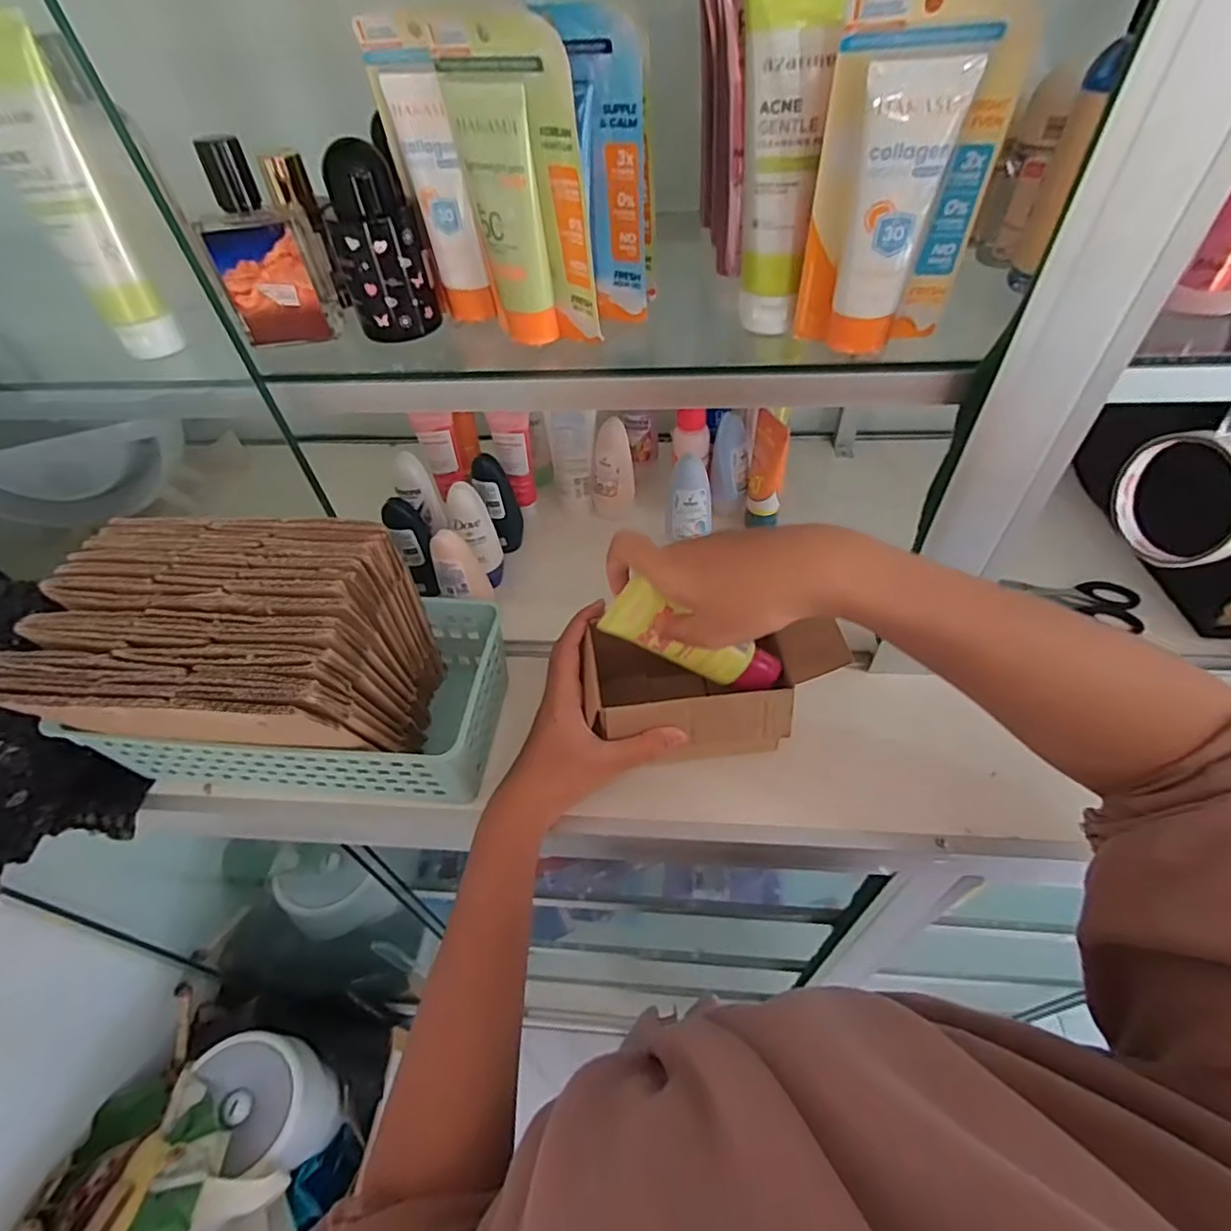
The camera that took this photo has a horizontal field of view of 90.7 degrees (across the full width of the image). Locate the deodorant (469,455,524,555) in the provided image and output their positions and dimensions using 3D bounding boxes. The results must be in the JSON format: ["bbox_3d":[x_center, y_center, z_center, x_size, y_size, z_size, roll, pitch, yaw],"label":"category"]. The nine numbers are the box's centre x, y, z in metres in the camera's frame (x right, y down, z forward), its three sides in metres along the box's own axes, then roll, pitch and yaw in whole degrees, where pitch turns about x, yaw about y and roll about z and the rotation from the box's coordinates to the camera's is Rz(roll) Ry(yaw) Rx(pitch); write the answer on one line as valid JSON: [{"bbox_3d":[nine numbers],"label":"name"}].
[{"bbox_3d":[-0.113,-0.106,0.589,0.025,0.102,0.033,31,59,26],"label":"deodorant"}]

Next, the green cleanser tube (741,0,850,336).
[{"bbox_3d":[0.088,-0.236,0.319,0.050,0.155,0.037,19,55,19],"label":"green cleanser tube"}]

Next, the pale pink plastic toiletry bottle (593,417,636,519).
[{"bbox_3d":[-0.003,-0.144,0.613,0.043,0.094,0.038,-8,51,-2],"label":"pale pink plastic toiletry bottle"}]

